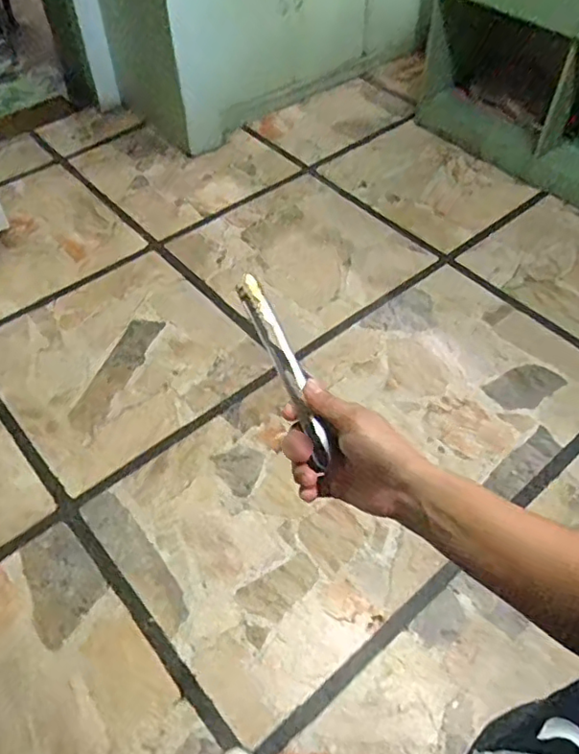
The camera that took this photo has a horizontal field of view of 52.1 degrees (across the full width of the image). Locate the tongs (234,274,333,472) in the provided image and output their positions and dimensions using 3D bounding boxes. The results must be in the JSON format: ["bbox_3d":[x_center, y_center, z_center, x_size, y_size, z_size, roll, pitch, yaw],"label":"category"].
[{"bbox_3d":[-0.004,-0.012,0.509,0.016,0.033,0.185,-18,63,-14],"label":"tongs"}]

